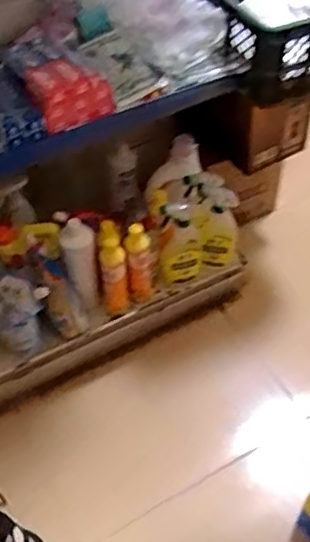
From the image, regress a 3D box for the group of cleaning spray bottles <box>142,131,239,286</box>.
[{"bbox_3d":[0.074,-0.143,1.480,0.194,0.257,0.196,-15,51,-13],"label":"group of cleaning spray bottles"}]

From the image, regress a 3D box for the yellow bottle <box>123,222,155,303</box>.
[{"bbox_3d":[-0.035,-0.015,1.418,0.064,0.235,0.048,-4,49,-3],"label":"yellow bottle"}]

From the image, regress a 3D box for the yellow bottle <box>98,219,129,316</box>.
[{"bbox_3d":[-0.094,-0.002,1.406,0.058,0.234,0.076,-2,49,-2],"label":"yellow bottle"}]

